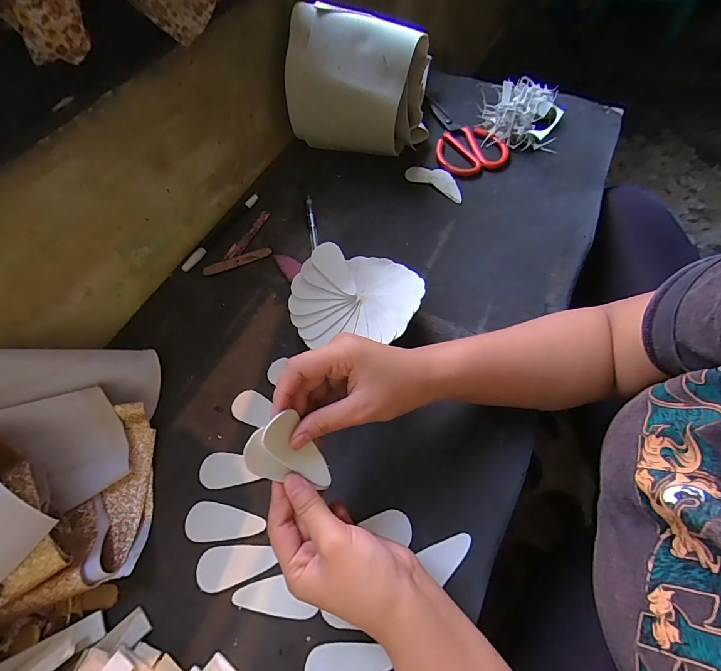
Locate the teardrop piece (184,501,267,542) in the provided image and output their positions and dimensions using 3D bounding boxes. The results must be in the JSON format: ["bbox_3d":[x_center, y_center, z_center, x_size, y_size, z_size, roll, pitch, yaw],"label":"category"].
[{"bbox_3d":[-0.119,0.166,0.333,0.069,0.004,0.031,7,61,7],"label":"teardrop piece"}]

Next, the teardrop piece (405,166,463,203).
[{"bbox_3d":[0.110,-0.220,0.537,0.096,0.005,0.039,37,69,21],"label":"teardrop piece"}]

